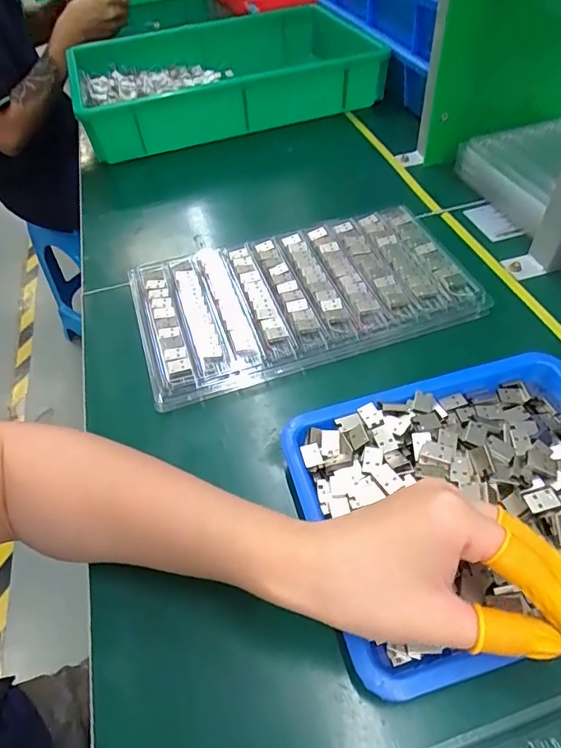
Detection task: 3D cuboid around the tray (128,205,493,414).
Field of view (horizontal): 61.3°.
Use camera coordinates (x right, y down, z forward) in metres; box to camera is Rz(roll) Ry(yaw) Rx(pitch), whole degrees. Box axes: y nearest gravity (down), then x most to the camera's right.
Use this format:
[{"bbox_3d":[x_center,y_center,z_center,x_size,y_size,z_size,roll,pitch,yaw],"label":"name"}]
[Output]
[{"bbox_3d":[0.018,-0.072,0.435,0.286,0.031,0.155,-16,51,-8],"label":"tray"}]

